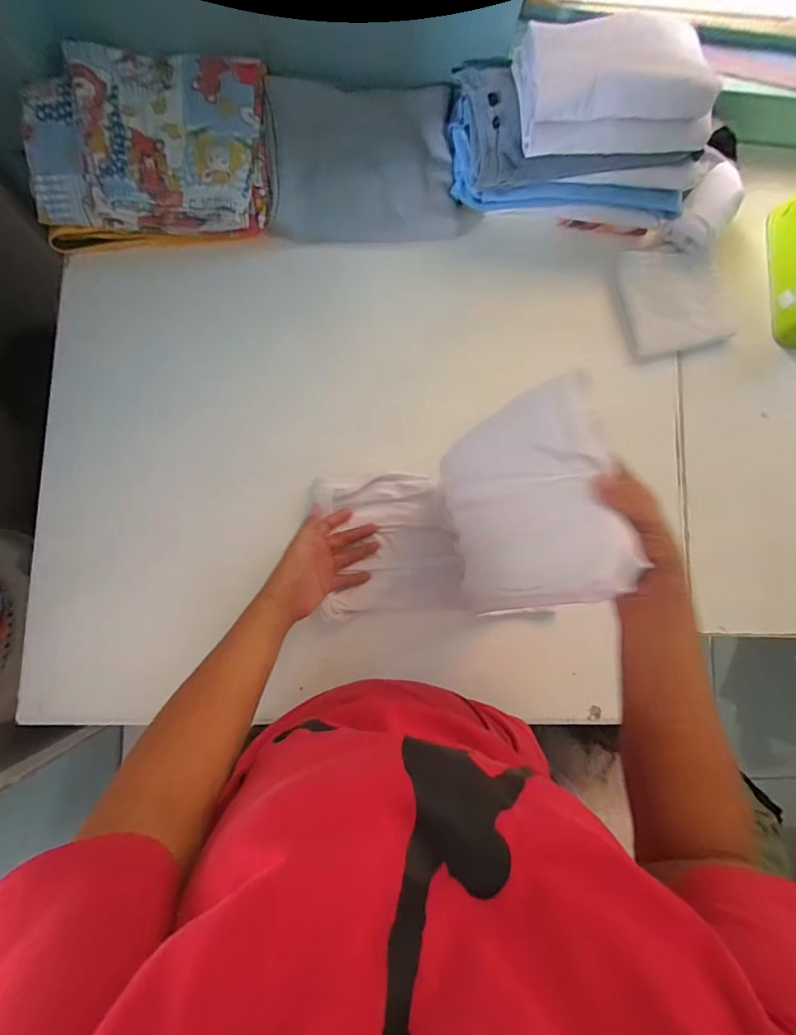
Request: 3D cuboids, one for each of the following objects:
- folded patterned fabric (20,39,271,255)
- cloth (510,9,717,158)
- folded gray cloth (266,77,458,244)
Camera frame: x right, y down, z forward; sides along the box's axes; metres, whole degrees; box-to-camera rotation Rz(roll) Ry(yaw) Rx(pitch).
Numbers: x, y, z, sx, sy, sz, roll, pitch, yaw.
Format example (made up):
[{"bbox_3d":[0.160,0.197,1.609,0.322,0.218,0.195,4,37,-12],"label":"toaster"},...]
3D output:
[{"bbox_3d":[-0.287,-0.436,0.545,0.253,0.066,0.224,-1,85,-4],"label":"folded patterned fabric"},{"bbox_3d":[0.240,-0.484,0.506,0.196,0.071,0.124,-1,85,-4],"label":"cloth"},{"bbox_3d":[-0.044,-0.451,0.589,0.228,0.052,0.173,1,85,-4],"label":"folded gray cloth"}]

